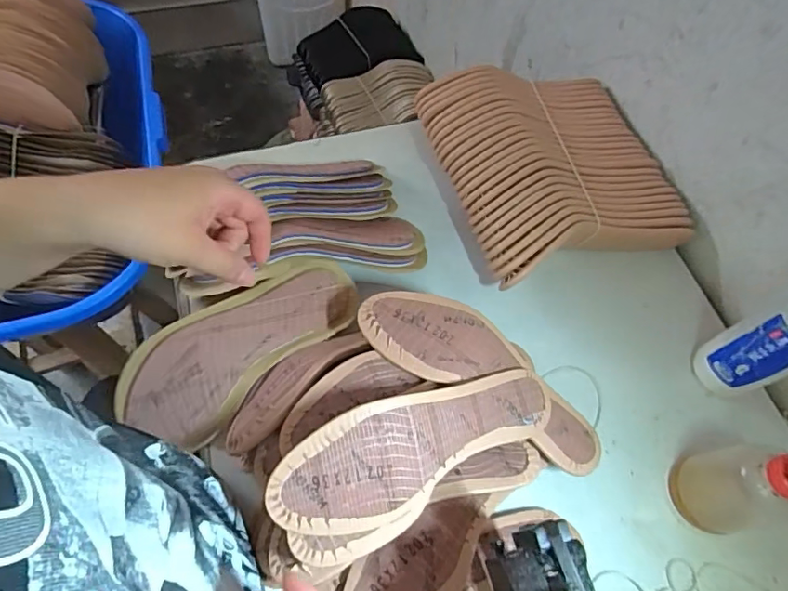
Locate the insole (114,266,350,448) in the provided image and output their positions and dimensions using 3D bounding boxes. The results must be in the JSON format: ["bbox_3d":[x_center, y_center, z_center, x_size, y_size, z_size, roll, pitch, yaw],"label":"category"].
[{"bbox_3d":[-0.140,0.044,0.482,0.226,0.034,0.093,-37,70,-21],"label":"insole"}]

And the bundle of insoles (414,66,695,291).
[{"bbox_3d":[0.165,-0.140,0.573,0.223,0.082,0.248,-15,64,-12],"label":"bundle of insoles"}]

